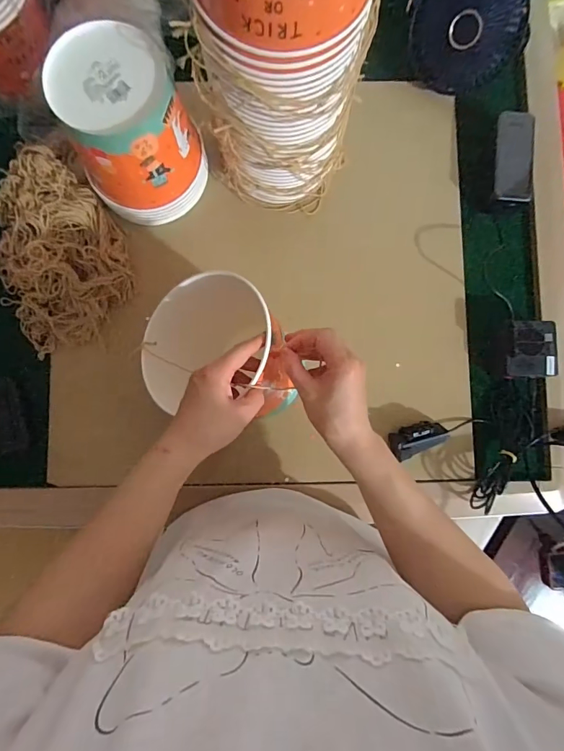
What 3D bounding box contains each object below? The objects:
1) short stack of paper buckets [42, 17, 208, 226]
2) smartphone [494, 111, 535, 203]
[{"bbox_3d":[-0.188,-0.299,0.519,0.148,0.161,0.145,-33,86,-4],"label":"short stack of paper buckets"},{"bbox_3d":[0.345,-0.316,0.603,0.064,0.015,0.125,3,92,-7],"label":"smartphone"}]

